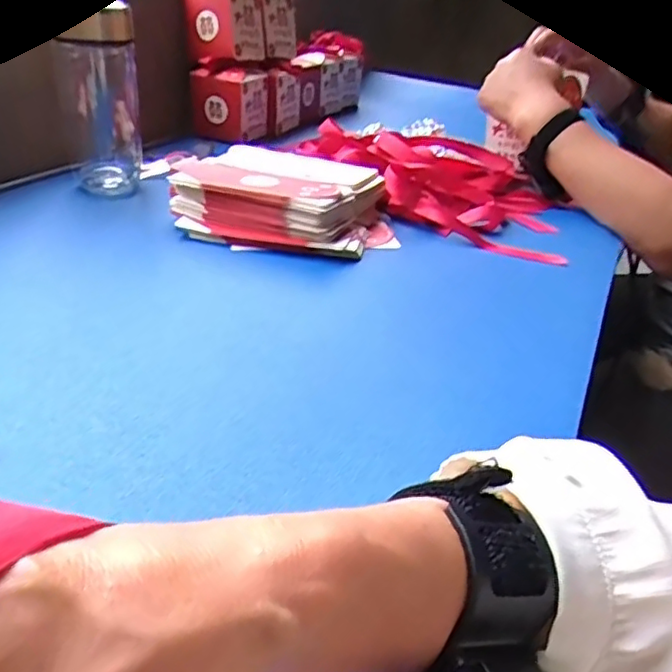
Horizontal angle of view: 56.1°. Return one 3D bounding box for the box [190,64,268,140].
[{"bbox_3d":[-0.157,-0.349,0.938,0.087,0.091,0.077,15,32,15],"label":"box"}]

